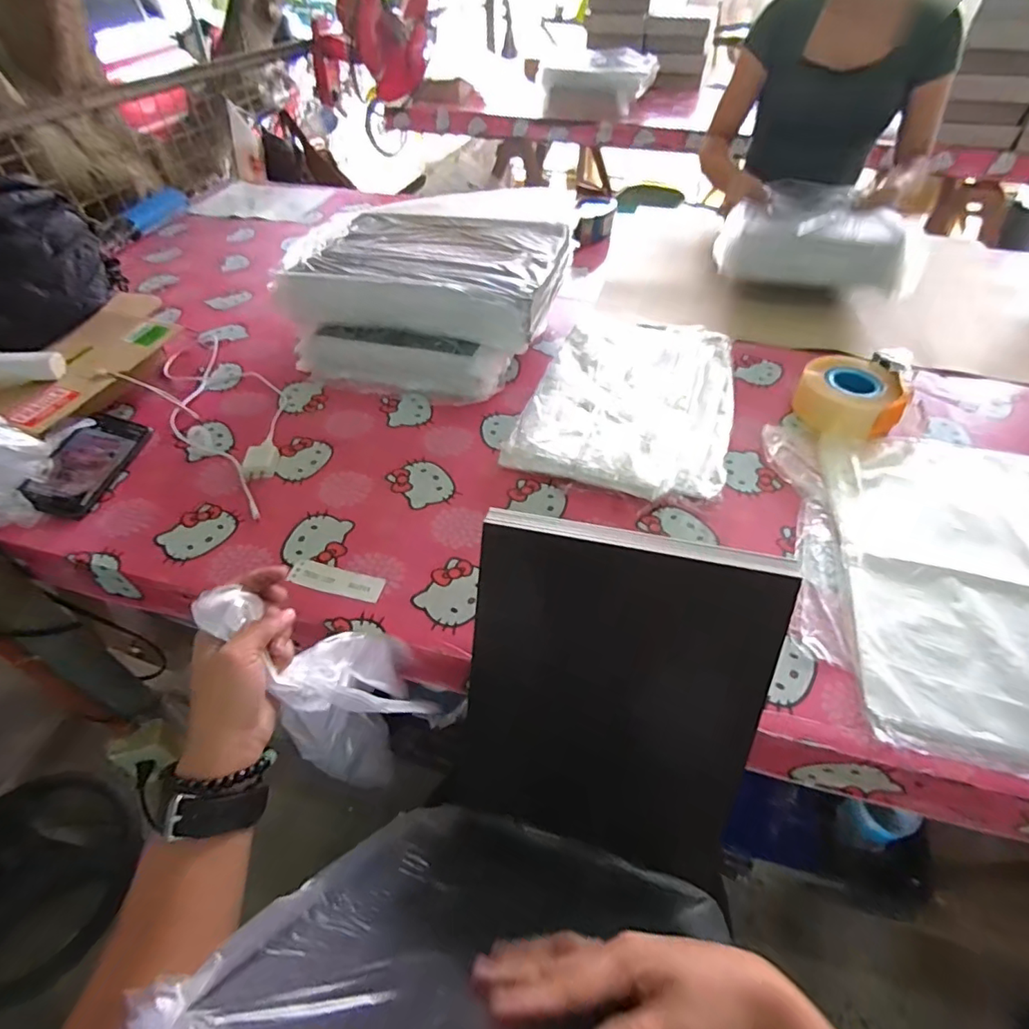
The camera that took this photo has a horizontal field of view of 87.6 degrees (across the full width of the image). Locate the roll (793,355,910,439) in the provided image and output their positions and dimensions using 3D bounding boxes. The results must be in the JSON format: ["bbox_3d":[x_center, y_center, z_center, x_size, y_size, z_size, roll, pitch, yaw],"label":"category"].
[{"bbox_3d":[0.470,-0.166,0.760,0.126,0.060,0.122,0,47,0],"label":"roll"}]

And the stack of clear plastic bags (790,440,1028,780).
[{"bbox_3d":[0.495,0.063,0.579,0.353,0.021,0.427,11,48,11],"label":"stack of clear plastic bags"}]

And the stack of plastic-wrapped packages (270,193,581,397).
[{"bbox_3d":[-0.140,-0.360,0.869,0.405,0.137,0.340,10,48,10],"label":"stack of plastic-wrapped packages"}]

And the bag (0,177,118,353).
[{"bbox_3d":[-0.692,-0.339,0.733,0.207,0.165,0.211,-20,50,-17],"label":"bag"}]

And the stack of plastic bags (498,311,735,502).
[{"bbox_3d":[0.168,-0.171,0.758,0.273,0.042,0.365,15,49,14],"label":"stack of plastic bags"}]

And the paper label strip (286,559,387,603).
[{"bbox_3d":[-0.194,0.071,0.586,0.107,0.006,0.031,12,48,11],"label":"paper label strip"}]

